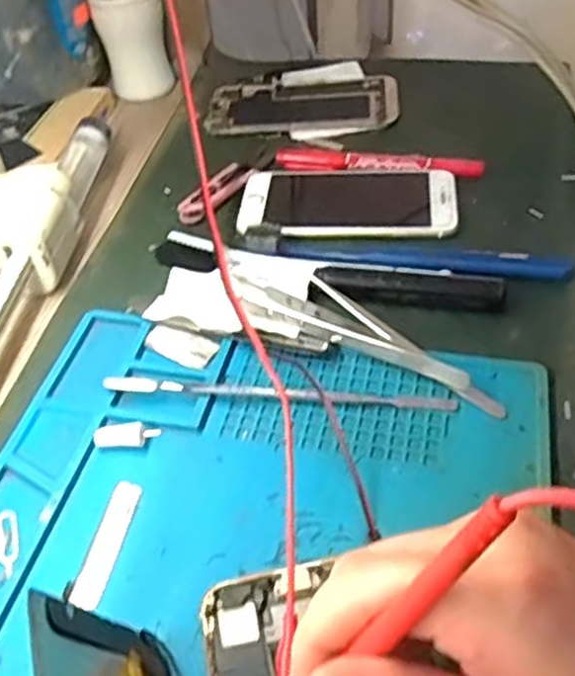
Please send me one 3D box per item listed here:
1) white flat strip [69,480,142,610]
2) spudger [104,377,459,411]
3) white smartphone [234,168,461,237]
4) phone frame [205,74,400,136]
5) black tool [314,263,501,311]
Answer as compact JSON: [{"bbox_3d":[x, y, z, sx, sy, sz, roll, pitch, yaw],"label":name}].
[{"bbox_3d":[-0.076,0.086,0.307,0.012,0.004,0.057,13,46,2],"label":"white flat strip"},{"bbox_3d":[-0.005,0.027,0.353,0.170,0.005,0.010,2,45,6],"label":"spudger"},{"bbox_3d":[0.038,-0.090,0.467,0.136,0.008,0.070,1,45,6],"label":"white smartphone"},{"bbox_3d":[0.011,-0.184,0.570,0.146,0.011,0.075,1,45,6],"label":"phone frame"},{"bbox_3d":[0.067,-0.029,0.402,0.098,0.012,0.020,4,46,9],"label":"black tool"}]

